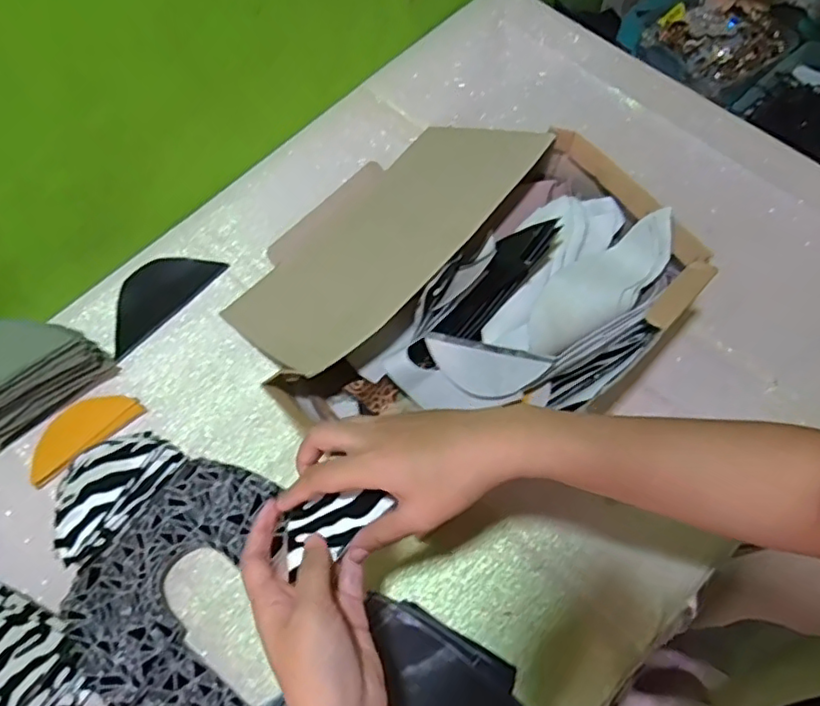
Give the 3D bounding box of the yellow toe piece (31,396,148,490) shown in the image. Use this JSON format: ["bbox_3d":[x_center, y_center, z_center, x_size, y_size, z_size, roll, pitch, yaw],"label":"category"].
[{"bbox_3d":[-0.304,0.069,0.564,0.108,0.005,0.050,-38,69,-14],"label":"yellow toe piece"}]

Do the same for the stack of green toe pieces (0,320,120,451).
[{"bbox_3d":[-0.349,0.022,0.551,0.131,0.077,0.061,-39,69,-15],"label":"stack of green toe pieces"}]

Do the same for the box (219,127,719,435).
[{"bbox_3d":[0.027,-0.064,0.561,0.330,0.122,0.352,-42,70,-16],"label":"box"}]

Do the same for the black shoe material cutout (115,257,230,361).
[{"bbox_3d":[-0.259,-0.064,0.624,0.129,0.006,0.060,-42,70,-16],"label":"black shoe material cutout"}]

